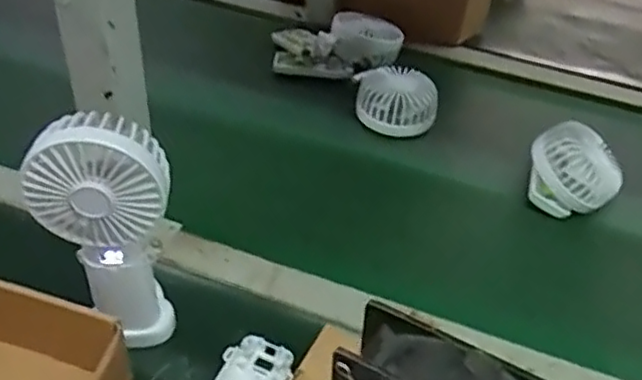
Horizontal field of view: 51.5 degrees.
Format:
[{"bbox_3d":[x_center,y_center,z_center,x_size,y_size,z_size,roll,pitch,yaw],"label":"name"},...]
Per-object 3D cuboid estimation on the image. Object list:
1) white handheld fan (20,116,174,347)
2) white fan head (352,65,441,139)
[{"bbox_3d":[-0.145,0.038,0.460,0.086,0.192,0.052,-12,46,-17],"label":"white handheld fan"},{"bbox_3d":[0.084,-0.100,0.742,0.089,0.061,0.077,9,44,4],"label":"white fan head"}]

